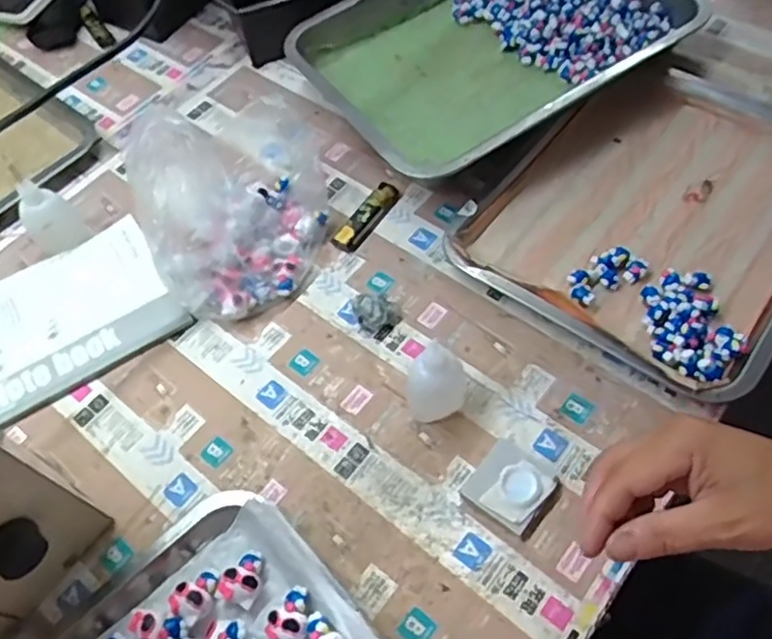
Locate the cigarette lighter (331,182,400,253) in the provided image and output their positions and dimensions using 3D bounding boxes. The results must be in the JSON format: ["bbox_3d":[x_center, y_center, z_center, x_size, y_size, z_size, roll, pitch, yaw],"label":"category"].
[{"bbox_3d":[-0.017,-0.096,0.609,0.025,0.016,0.080,29,65,20],"label":"cigarette lighter"}]

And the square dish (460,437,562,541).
[{"bbox_3d":[0.089,0.116,0.457,0.055,0.018,0.052,33,67,21],"label":"square dish"}]

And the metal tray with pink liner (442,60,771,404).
[{"bbox_3d":[0.235,-0.093,0.567,0.257,0.045,0.295,33,67,21],"label":"metal tray with pink liner"}]

